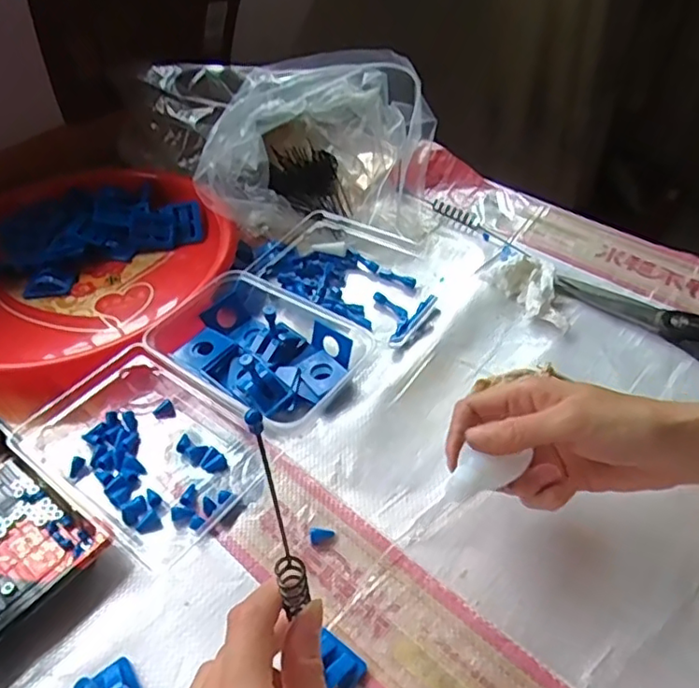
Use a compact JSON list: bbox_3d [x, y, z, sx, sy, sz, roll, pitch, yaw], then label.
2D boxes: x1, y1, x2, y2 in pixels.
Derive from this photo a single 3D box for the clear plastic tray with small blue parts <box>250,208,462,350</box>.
[{"bbox_3d":[0.000,-0.069,0.564,0.175,0.032,0.114,22,51,25],"label":"clear plastic tray with small blue parts"}]

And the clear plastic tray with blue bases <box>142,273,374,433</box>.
[{"bbox_3d":[-0.077,0.004,0.495,0.162,0.039,0.115,26,53,28],"label":"clear plastic tray with blue bases"}]

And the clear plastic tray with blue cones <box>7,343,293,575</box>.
[{"bbox_3d":[-0.152,0.068,0.446,0.176,0.030,0.124,23,52,26],"label":"clear plastic tray with blue cones"}]

